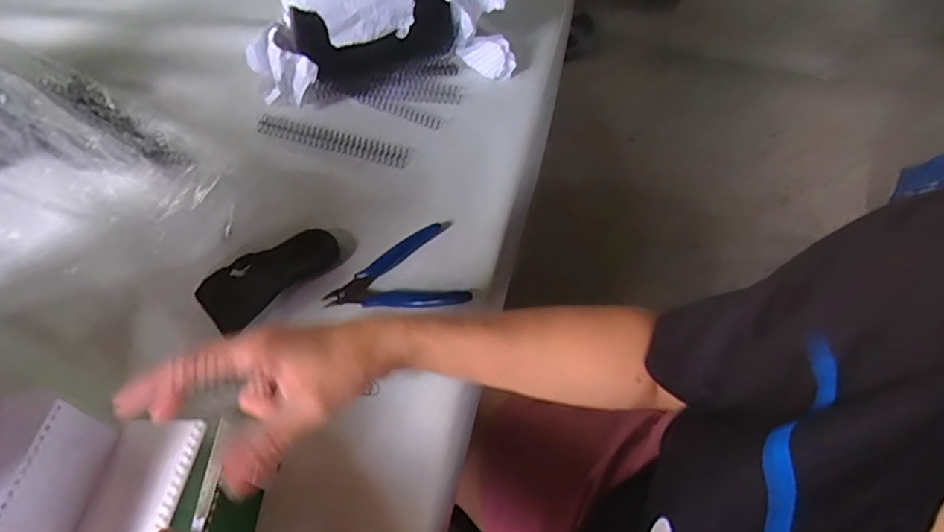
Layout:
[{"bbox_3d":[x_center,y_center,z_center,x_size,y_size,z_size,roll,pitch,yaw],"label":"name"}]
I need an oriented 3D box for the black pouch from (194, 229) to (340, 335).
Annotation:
[{"bbox_3d":[-0.178,0.006,0.482,0.119,0.025,0.049,-37,67,-23],"label":"black pouch"}]

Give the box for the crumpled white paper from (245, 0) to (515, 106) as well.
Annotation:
[{"bbox_3d":[-0.093,-0.255,0.582,0.277,0.123,0.125,-8,59,-9],"label":"crumpled white paper"}]

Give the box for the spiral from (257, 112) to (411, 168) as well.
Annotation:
[{"bbox_3d":[-0.147,-0.133,0.573,0.165,0.009,0.025,16,58,6],"label":"spiral"}]

